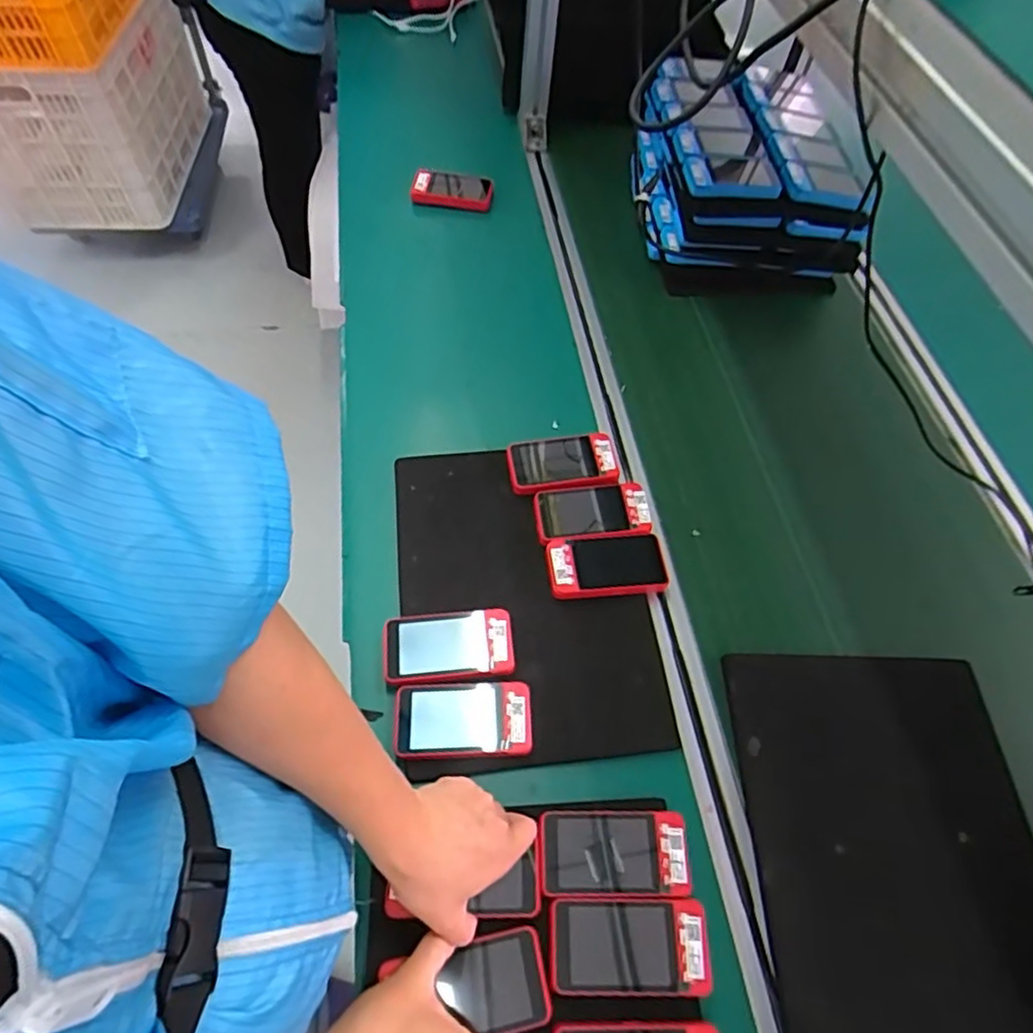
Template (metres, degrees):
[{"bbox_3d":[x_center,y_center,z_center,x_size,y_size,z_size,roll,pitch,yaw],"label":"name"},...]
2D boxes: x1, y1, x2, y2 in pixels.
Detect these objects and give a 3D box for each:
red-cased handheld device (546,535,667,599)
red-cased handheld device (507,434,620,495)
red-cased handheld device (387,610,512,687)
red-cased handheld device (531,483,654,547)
[{"bbox_3d":[0.092,0.052,0.670,0.120,0.023,0.062,-4,58,-7],"label":"red-cased handheld device"},{"bbox_3d":[0.054,-0.059,0.737,0.122,0.027,0.069,-3,60,-5],"label":"red-cased handheld device"},{"bbox_3d":[-0.064,0.125,0.620,0.121,0.023,0.064,-2,58,-6],"label":"red-cased handheld device"},{"bbox_3d":[0.081,-0.004,0.704,0.120,0.027,0.067,-6,58,-8],"label":"red-cased handheld device"}]

